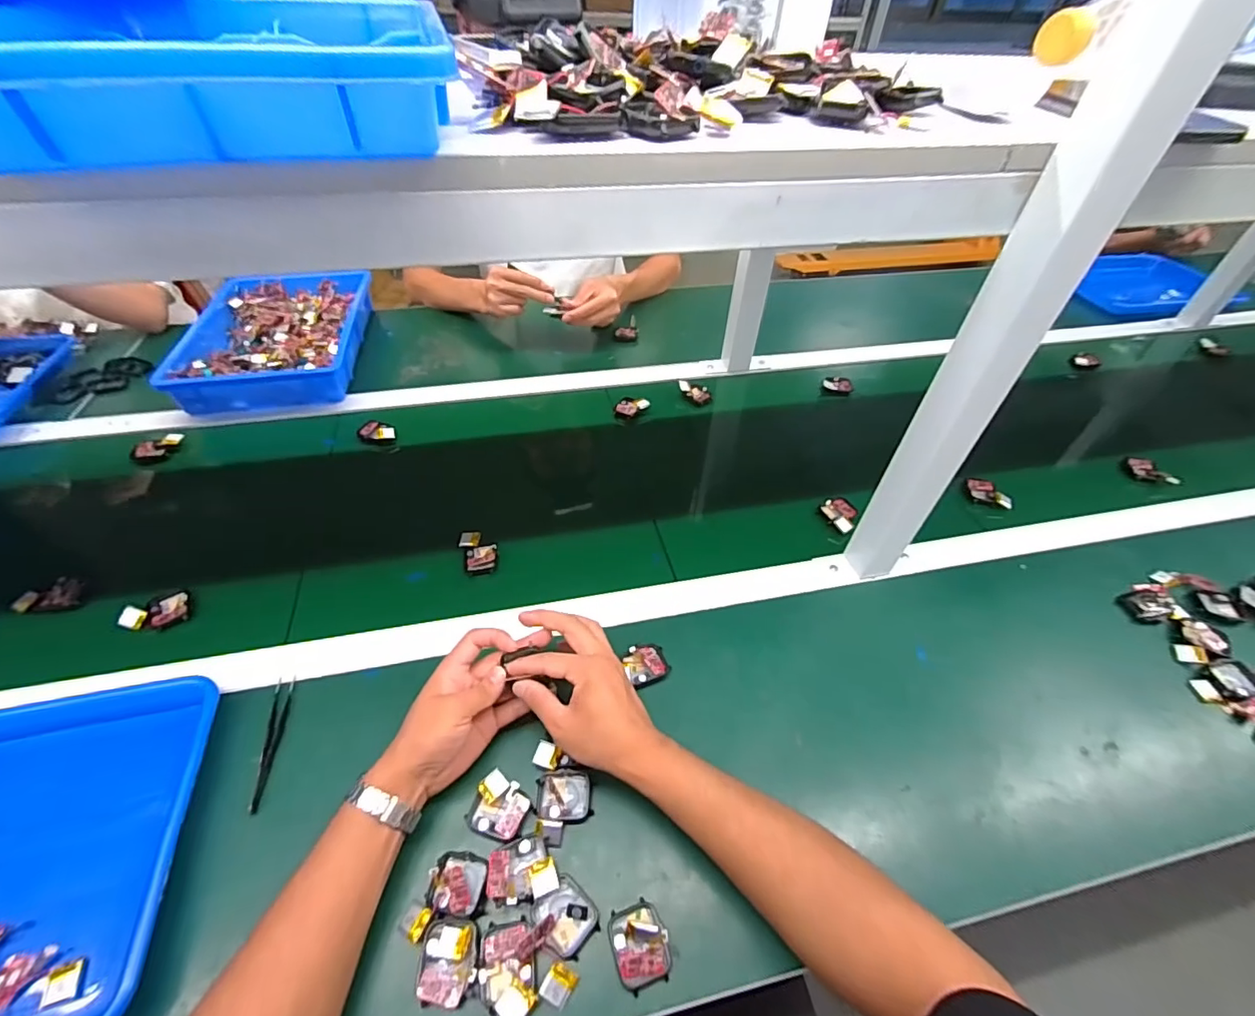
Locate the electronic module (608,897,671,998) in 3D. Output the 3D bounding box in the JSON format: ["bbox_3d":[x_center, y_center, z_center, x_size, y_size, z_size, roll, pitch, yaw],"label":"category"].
[{"bbox_3d":[0.009,0.315,0.380,0.038,0.019,0.047,-15,49,-15],"label":"electronic module"}]

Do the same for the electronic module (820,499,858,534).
[{"bbox_3d":[0.275,0.007,0.676,0.041,0.007,0.056,-25,44,-16],"label":"electronic module"}]

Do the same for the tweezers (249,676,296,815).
[{"bbox_3d":[-0.315,0.207,0.472,0.013,0.010,0.114,-8,48,-9],"label":"tweezers"}]

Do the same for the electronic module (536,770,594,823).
[{"bbox_3d":[-0.054,0.243,0.447,0.044,0.016,0.040,-4,48,-6],"label":"electronic module"}]

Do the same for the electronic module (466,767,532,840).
[{"bbox_3d":[-0.105,0.244,0.434,0.045,0.009,0.043,15,49,12],"label":"electronic module"}]

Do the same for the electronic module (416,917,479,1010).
[{"bbox_3d":[-0.126,0.316,0.369,0.038,0.012,0.047,-4,47,-6],"label":"electronic module"}]

